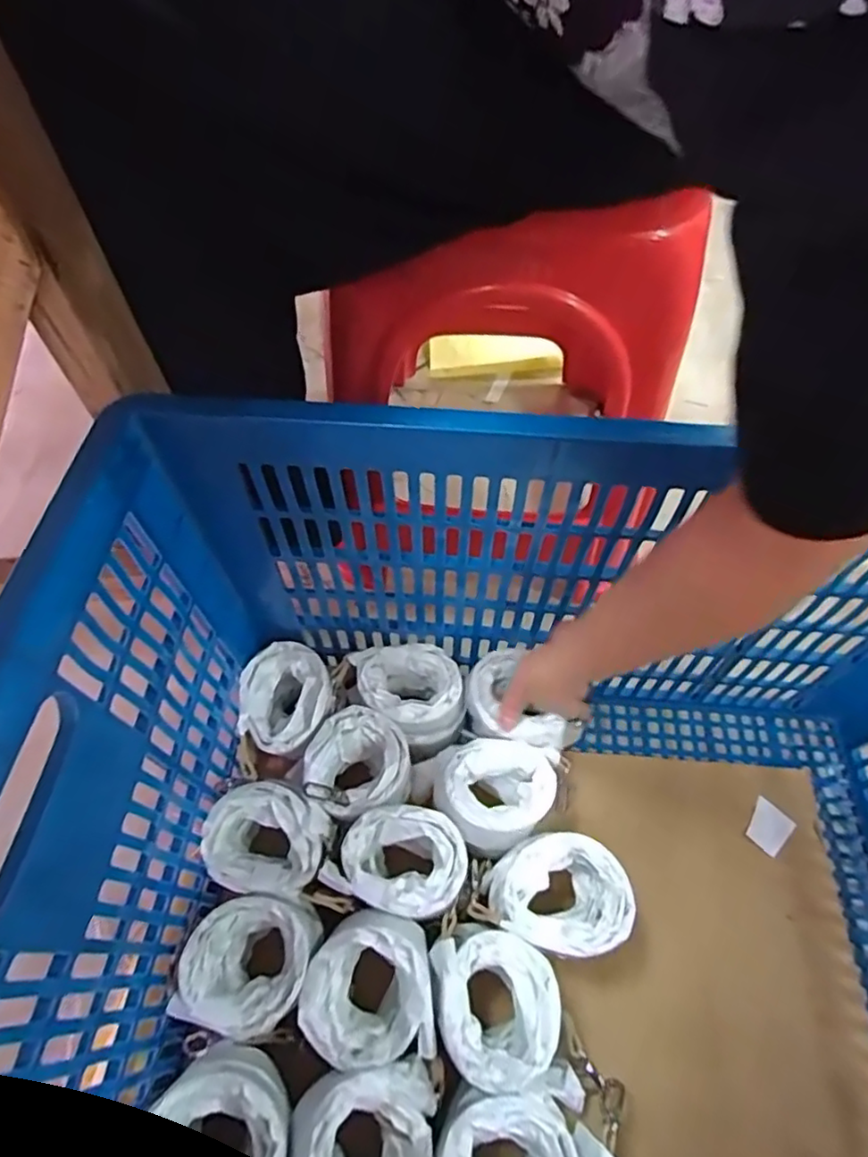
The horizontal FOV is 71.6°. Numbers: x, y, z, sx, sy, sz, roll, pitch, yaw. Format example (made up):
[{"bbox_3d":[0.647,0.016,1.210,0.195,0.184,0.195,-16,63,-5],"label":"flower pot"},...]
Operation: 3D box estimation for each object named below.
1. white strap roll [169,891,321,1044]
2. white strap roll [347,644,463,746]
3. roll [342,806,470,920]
[{"bbox_3d":[-0.144,0.307,0.484,0.090,0.078,0.092,0,58,0],"label":"white strap roll"},{"bbox_3d":[-0.026,0.117,0.611,0.110,0.064,0.088,-4,58,-3],"label":"white strap roll"},{"bbox_3d":[-0.025,0.259,0.550,0.109,0.086,0.088,21,60,12],"label":"roll"}]

